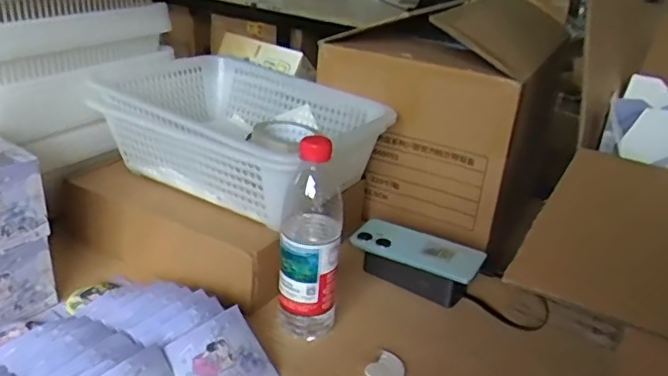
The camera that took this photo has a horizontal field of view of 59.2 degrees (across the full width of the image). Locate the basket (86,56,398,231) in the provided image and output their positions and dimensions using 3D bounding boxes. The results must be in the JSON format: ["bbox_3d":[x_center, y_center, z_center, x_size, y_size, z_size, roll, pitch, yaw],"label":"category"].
[{"bbox_3d":[-0.136,-0.078,0.817,0.382,0.110,0.257,19,29,28],"label":"basket"}]

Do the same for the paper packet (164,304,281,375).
[{"bbox_3d":[-0.106,0.171,0.567,0.092,0.087,0.007,-28,-4,-42],"label":"paper packet"}]

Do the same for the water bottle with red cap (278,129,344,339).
[{"bbox_3d":[-0.024,0.053,0.628,0.062,0.226,0.060,3,25,-5],"label":"water bottle with red cap"}]

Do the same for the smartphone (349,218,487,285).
[{"bbox_3d":[0.104,0.075,0.748,0.164,0.014,0.066,18,43,24],"label":"smartphone"}]

